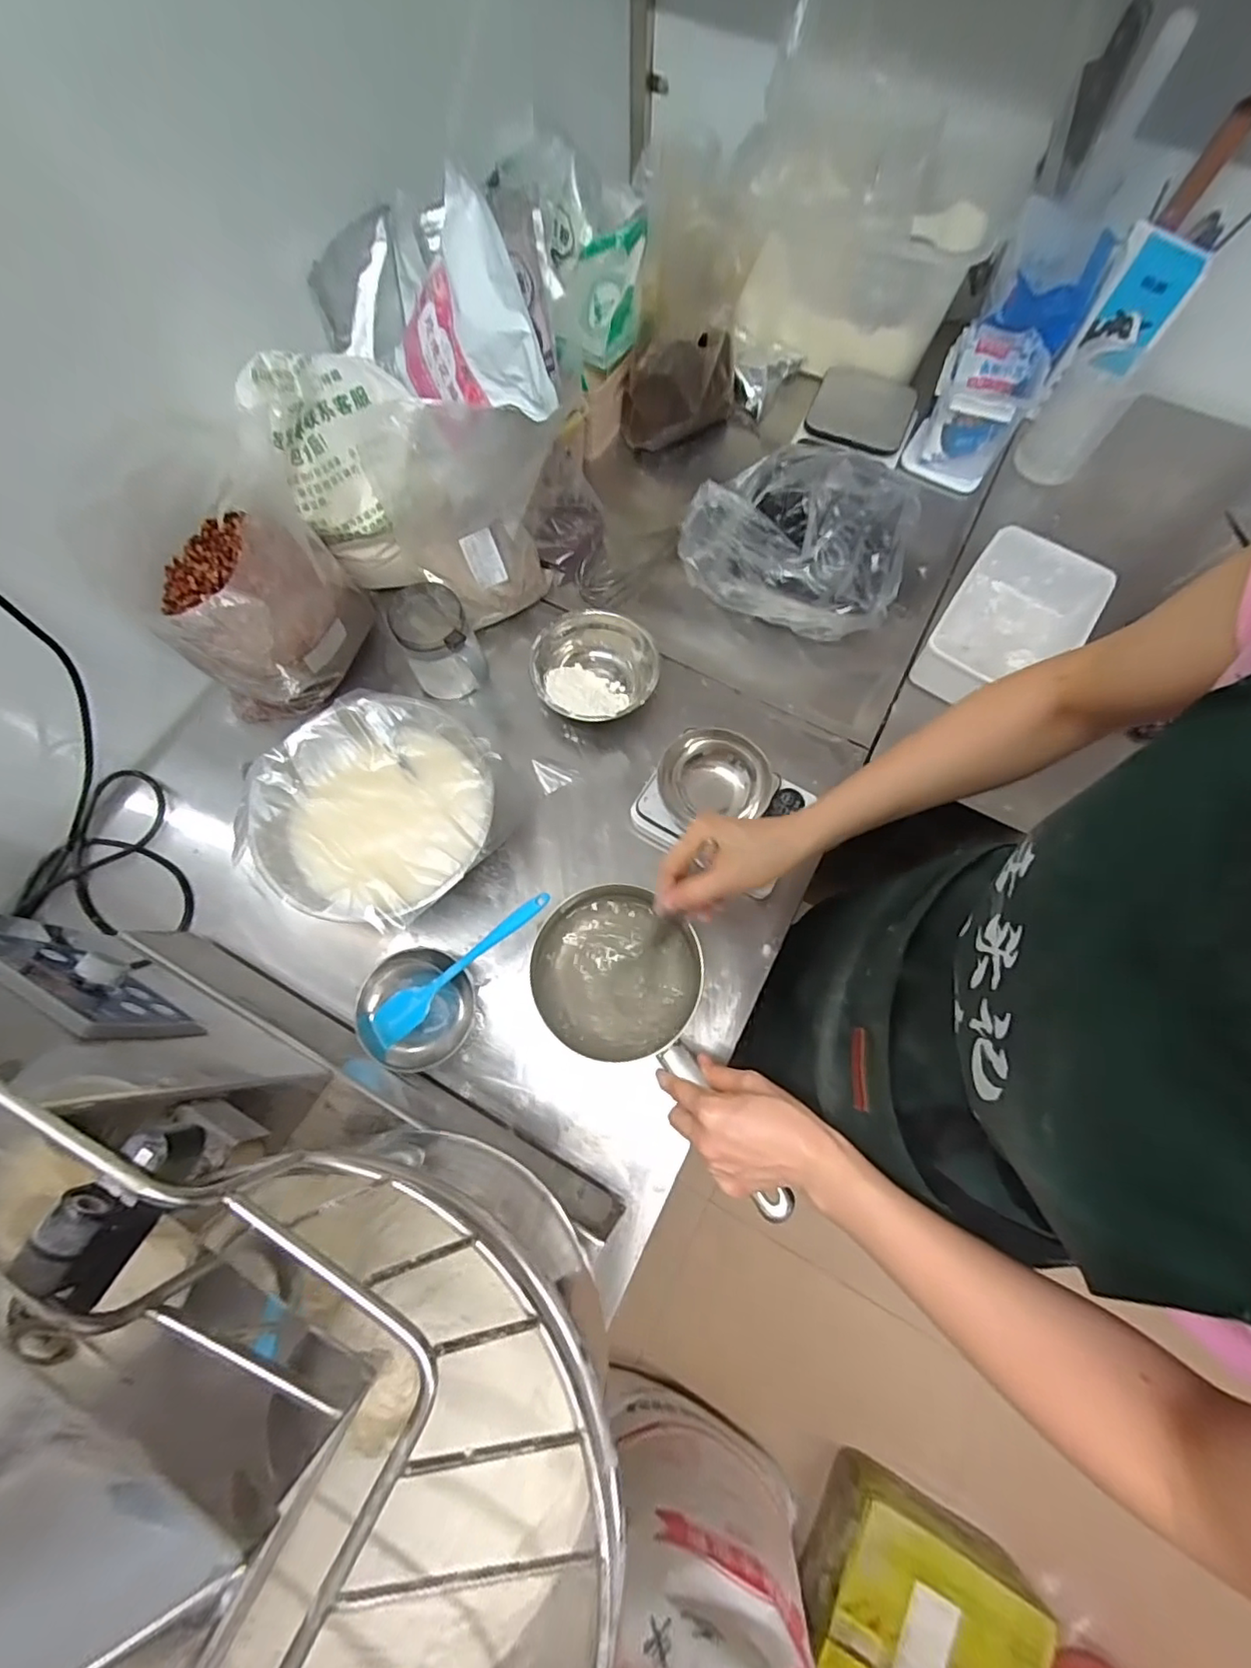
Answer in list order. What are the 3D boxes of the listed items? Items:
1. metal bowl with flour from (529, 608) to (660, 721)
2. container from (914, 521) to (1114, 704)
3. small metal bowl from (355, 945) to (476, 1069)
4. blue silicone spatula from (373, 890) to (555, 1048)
[{"bbox_3d":[-0.036,-0.193,0.699,0.144,0.051,0.142,0,71,0],"label":"metal bowl with flour"},{"bbox_3d":[0.465,-0.247,0.700,0.145,0.071,0.210,33,74,11],"label":"container"},{"bbox_3d":[-0.200,0.171,0.574,0.102,0.062,0.108,0,71,0],"label":"small metal bowl"},{"bbox_3d":[-0.161,0.121,0.563,0.201,0.038,0.040,-41,76,-13],"label":"blue silicone spatula"}]

